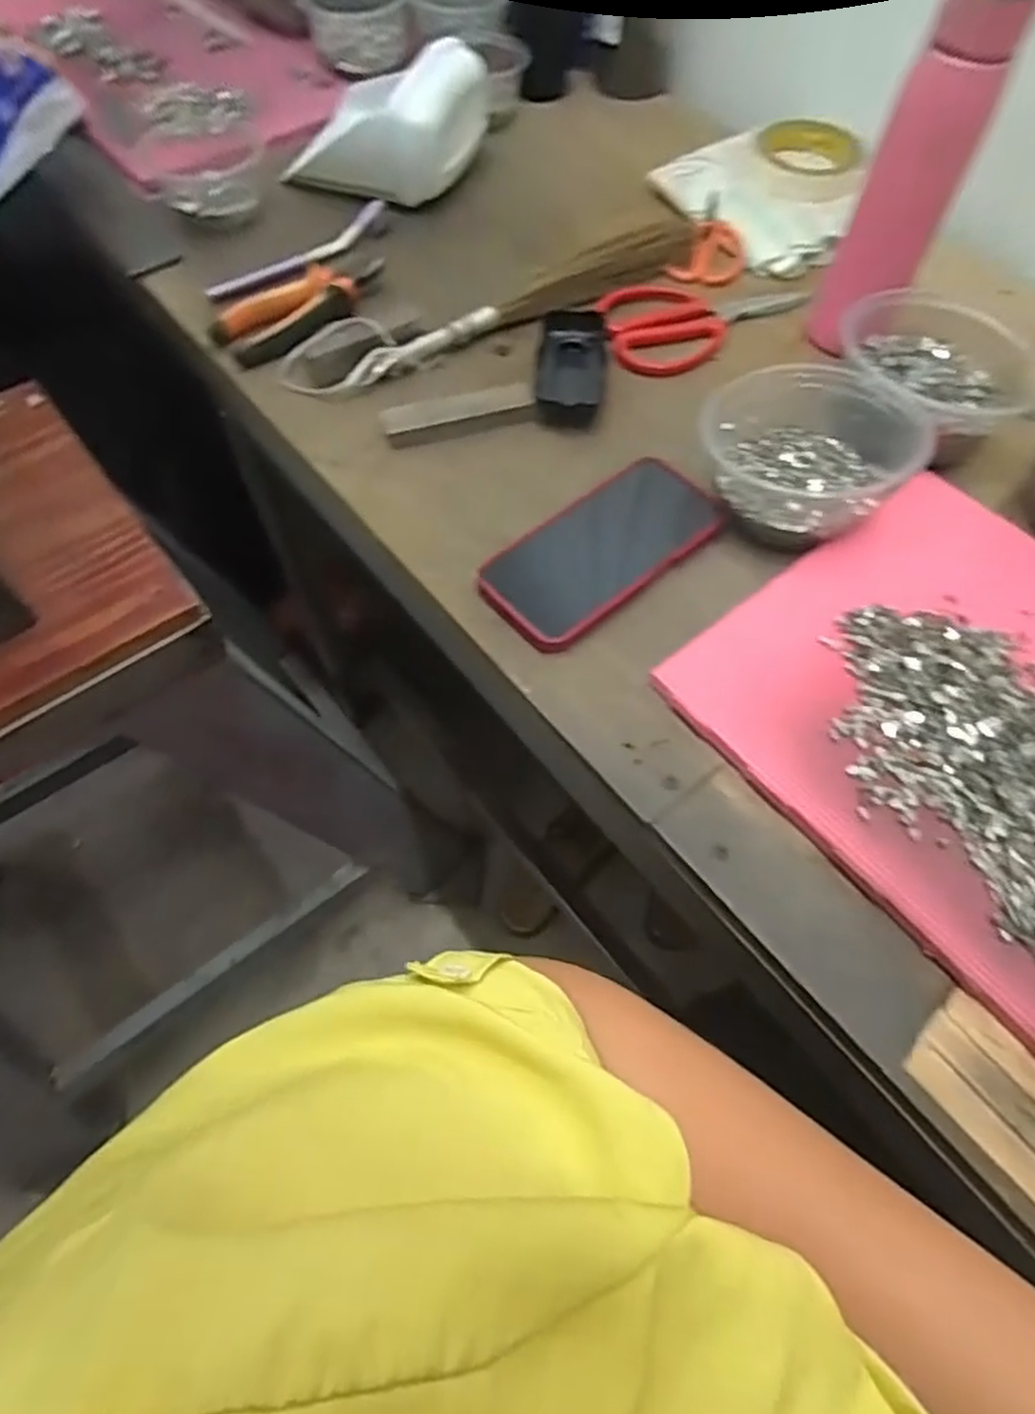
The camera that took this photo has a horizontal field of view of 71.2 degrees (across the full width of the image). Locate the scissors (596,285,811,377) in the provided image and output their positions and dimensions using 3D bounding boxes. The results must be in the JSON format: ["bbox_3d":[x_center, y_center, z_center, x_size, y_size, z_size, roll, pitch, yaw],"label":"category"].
[{"bbox_3d":[0.157,-0.320,0.593,0.170,0.012,0.095,-12,63,-8],"label":"scissors"}]

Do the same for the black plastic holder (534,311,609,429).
[{"bbox_3d":[0.043,-0.265,0.558,0.051,0.025,0.101,8,62,2],"label":"black plastic holder"}]

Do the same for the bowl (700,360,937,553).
[{"bbox_3d":[0.185,-0.177,0.486,0.121,0.048,0.142,-35,69,-18],"label":"bowl"}]

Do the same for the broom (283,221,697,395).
[{"bbox_3d":[0.004,-0.336,0.594,0.356,0.028,0.064,-23,65,-13],"label":"broom"}]

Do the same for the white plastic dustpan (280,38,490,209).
[{"bbox_3d":[-0.121,-0.544,0.658,0.146,0.076,0.147,26,64,11],"label":"white plastic dustpan"}]

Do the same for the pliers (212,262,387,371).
[{"bbox_3d":[-0.174,-0.332,0.590,0.150,0.014,0.069,-39,70,-20],"label":"pliers"}]

